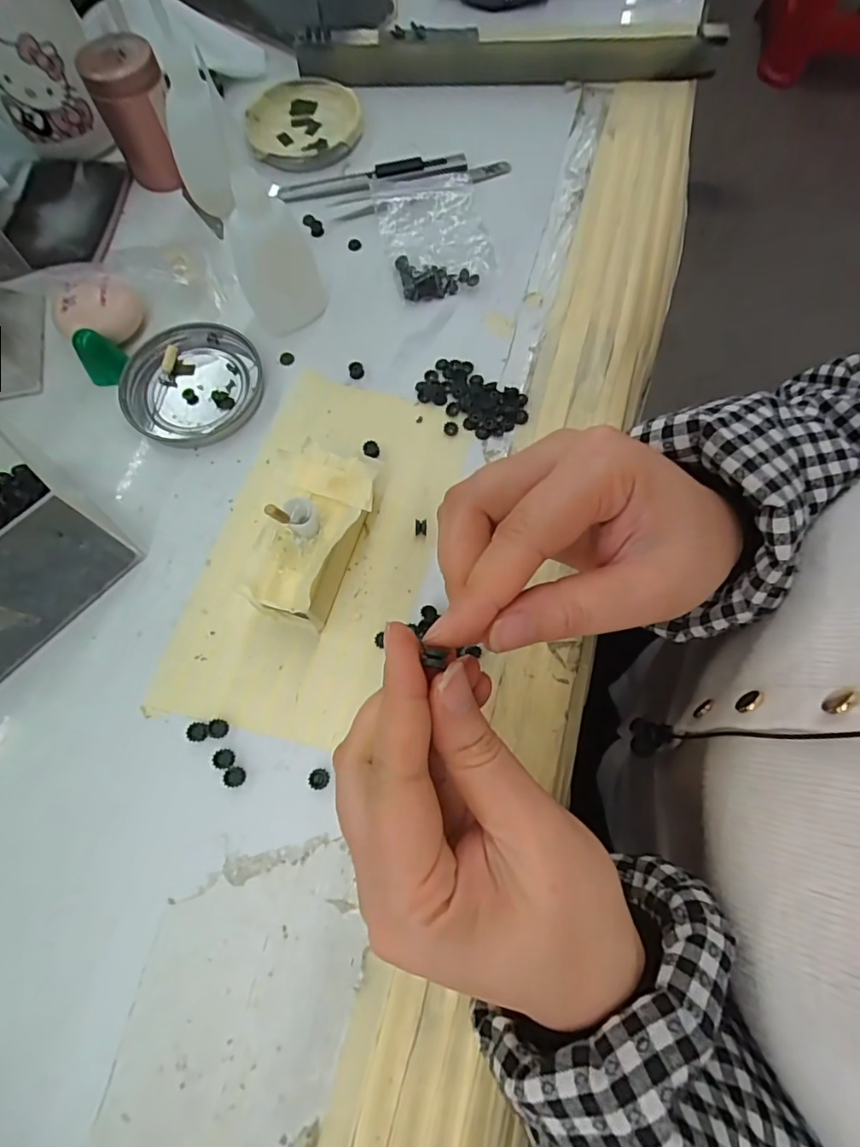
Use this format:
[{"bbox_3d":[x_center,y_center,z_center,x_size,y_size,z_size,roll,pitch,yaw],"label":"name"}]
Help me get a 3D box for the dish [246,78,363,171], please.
[{"bbox_3d":[-0.088,-0.316,0.370,0.078,0.013,0.079,-1,72,2],"label":"dish"}]

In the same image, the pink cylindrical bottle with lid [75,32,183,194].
[{"bbox_3d":[-0.183,-0.289,0.335,0.043,0.067,0.040,-1,72,2],"label":"pink cylindrical bottle with lid"}]

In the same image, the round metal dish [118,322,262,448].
[{"bbox_3d":[-0.138,-0.111,0.304,0.076,0.008,0.076,-1,72,2],"label":"round metal dish"}]

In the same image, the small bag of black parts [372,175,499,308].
[{"bbox_3d":[0.001,-0.217,0.334,0.065,0.010,0.098,-10,72,-1],"label":"small bag of black parts"}]

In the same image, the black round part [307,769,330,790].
[{"bbox_3d":[-0.050,0.092,0.236,0.008,0.005,0.009,-14,72,-2],"label":"black round part"}]

